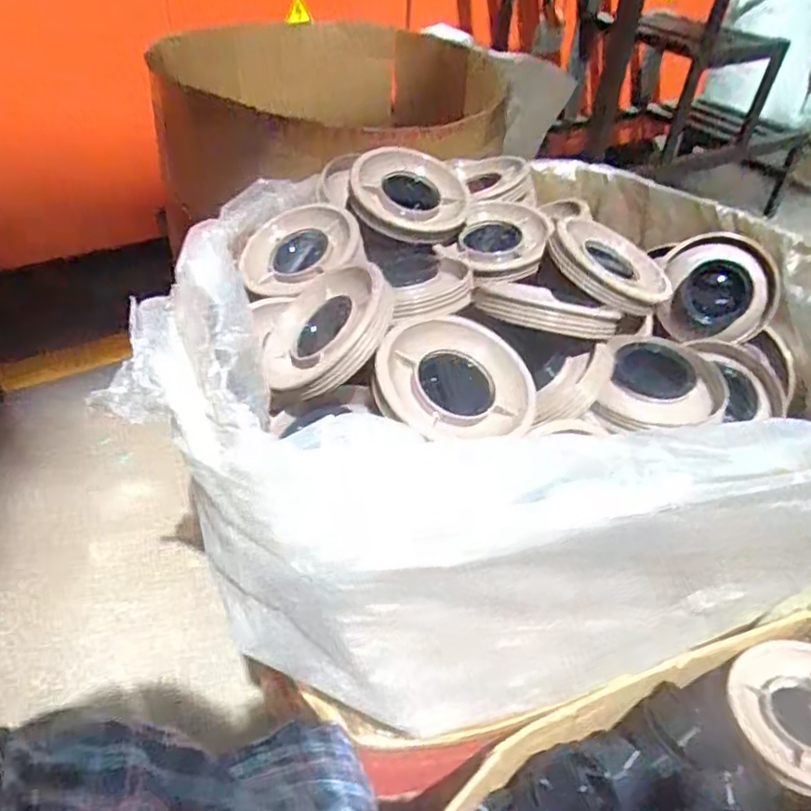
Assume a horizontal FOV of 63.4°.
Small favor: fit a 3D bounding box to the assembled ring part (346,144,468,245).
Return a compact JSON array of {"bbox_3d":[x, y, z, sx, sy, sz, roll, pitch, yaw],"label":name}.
[{"bbox_3d":[0.003,-0.215,0.683,0.120,0.030,0.115,1,65,-13],"label":"assembled ring part"}]

